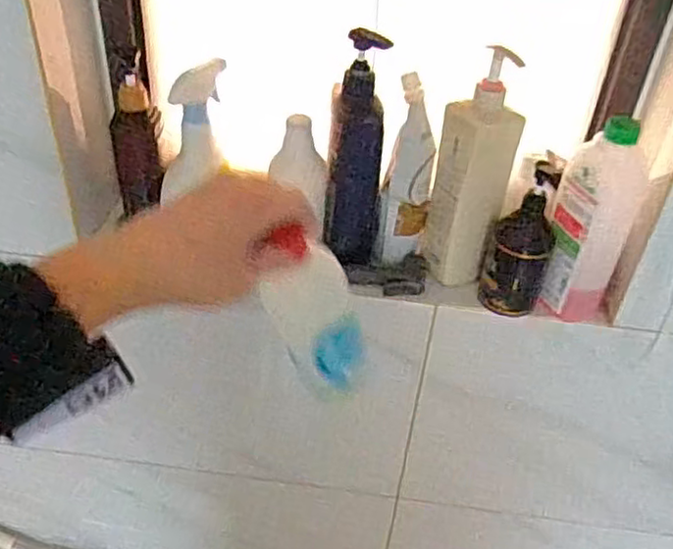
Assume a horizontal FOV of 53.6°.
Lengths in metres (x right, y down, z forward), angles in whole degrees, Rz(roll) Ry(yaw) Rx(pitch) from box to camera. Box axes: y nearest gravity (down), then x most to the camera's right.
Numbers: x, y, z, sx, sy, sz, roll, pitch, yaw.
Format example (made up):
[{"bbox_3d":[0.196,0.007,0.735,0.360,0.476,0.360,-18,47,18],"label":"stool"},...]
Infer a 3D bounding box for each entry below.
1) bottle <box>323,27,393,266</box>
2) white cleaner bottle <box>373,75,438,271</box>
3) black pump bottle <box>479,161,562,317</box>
[{"bbox_3d":[0.024,-0.136,0.770,0.065,0.268,0.048,5,38,0],"label":"bottle"},{"bbox_3d":[0.085,-0.112,0.788,0.057,0.216,0.047,11,39,8],"label":"white cleaner bottle"},{"bbox_3d":[0.220,-0.044,0.773,0.073,0.180,0.069,14,39,12],"label":"black pump bottle"}]

